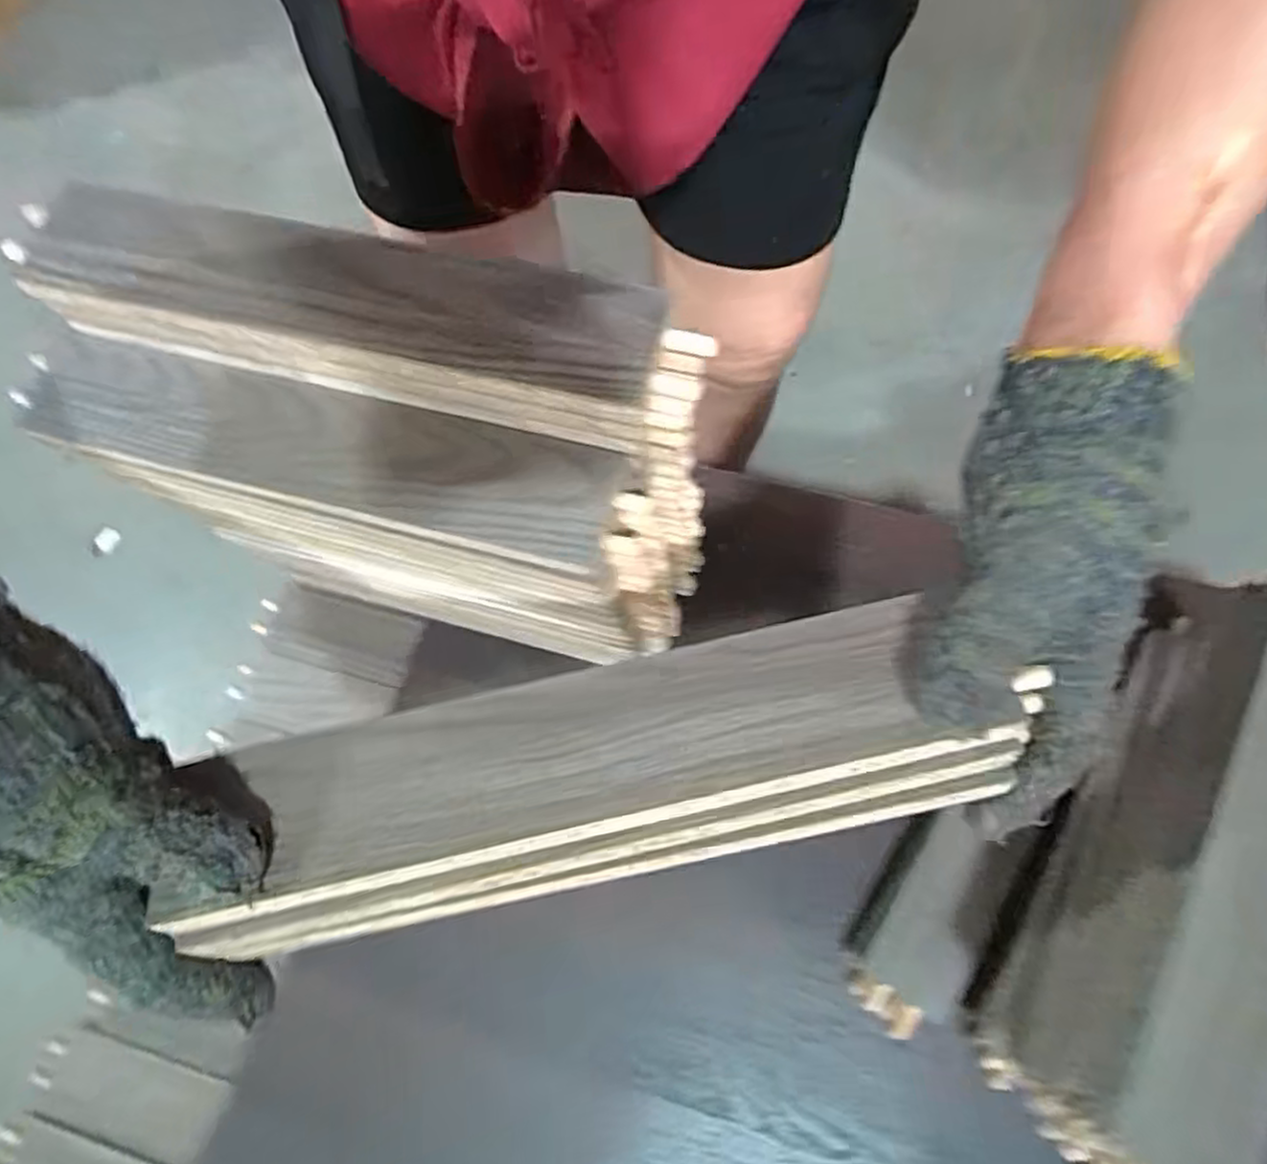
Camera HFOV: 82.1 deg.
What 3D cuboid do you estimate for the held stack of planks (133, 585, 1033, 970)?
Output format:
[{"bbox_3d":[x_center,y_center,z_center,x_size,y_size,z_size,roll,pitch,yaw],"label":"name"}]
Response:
[{"bbox_3d":[-0.003,0.066,0.252,0.281,0.036,0.074,-12,71,0],"label":"held stack of planks"}]

